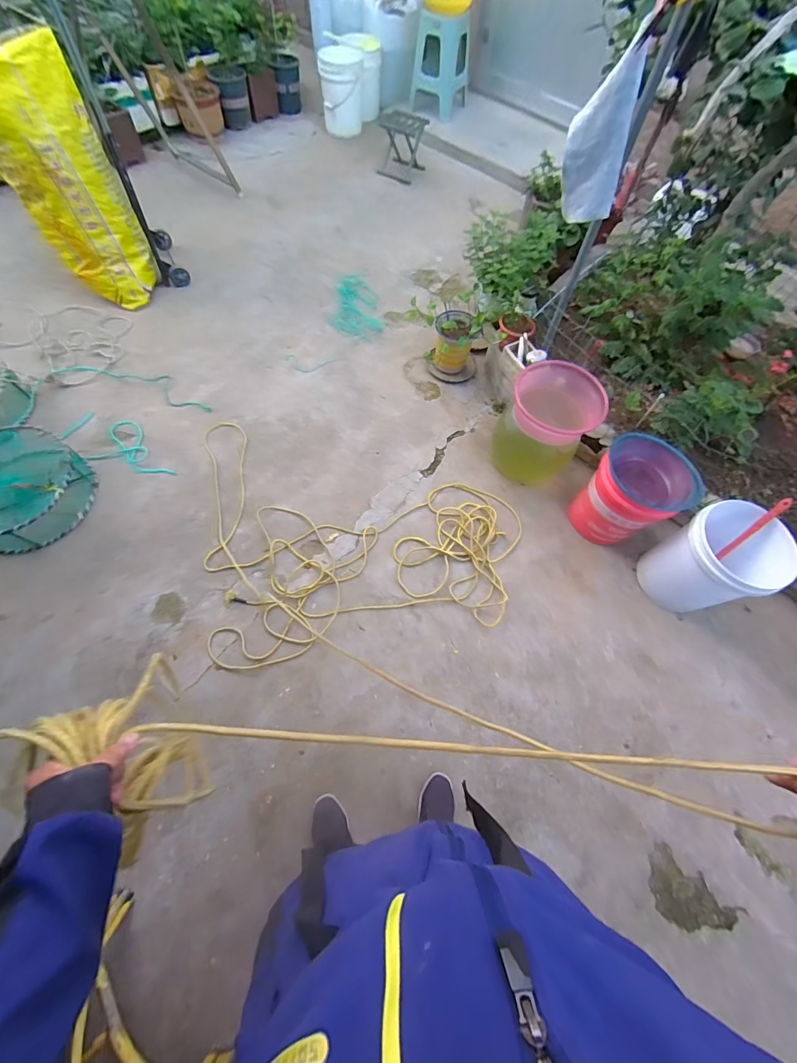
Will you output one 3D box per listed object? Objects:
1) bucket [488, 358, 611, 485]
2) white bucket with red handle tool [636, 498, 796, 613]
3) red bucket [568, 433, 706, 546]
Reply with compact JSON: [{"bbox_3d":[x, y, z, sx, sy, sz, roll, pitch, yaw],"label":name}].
[{"bbox_3d":[0.587,-0.441,1.582,0.334,0.332,0.353,1,64,-3],"label":"bucket"},{"bbox_3d":[1.070,0.112,1.367,0.293,0.374,0.282,1,64,-3],"label":"white bucket with red handle tool"},{"bbox_3d":[0.855,-0.124,1.487,0.305,0.330,0.296,1,64,-3],"label":"red bucket"}]

